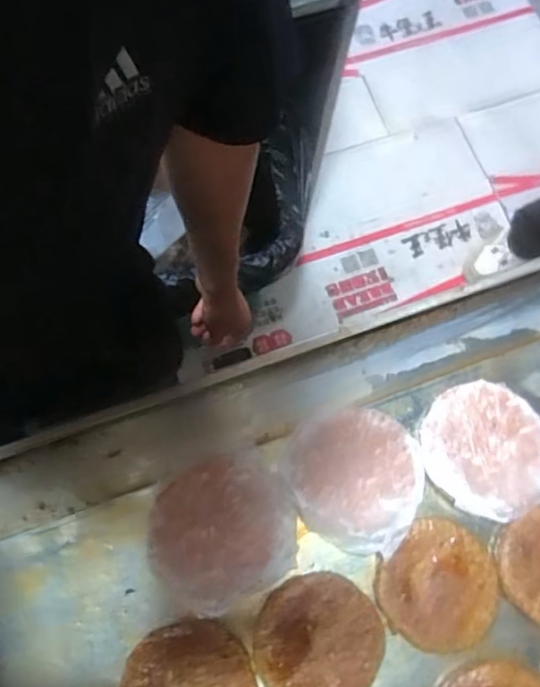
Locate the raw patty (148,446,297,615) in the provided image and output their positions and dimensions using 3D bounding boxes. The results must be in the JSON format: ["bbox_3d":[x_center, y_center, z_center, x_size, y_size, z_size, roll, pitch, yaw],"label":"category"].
[{"bbox_3d":[-0.037,0.145,0.448,0.112,0.019,0.106,0,70,-1],"label":"raw patty"}]

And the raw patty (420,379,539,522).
[{"bbox_3d":[0.180,0.088,0.476,0.103,0.015,0.108,0,70,-1],"label":"raw patty"}]

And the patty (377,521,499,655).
[{"bbox_3d":[0.133,0.189,0.443,0.090,0.009,0.089,0,70,-1],"label":"patty"}]

